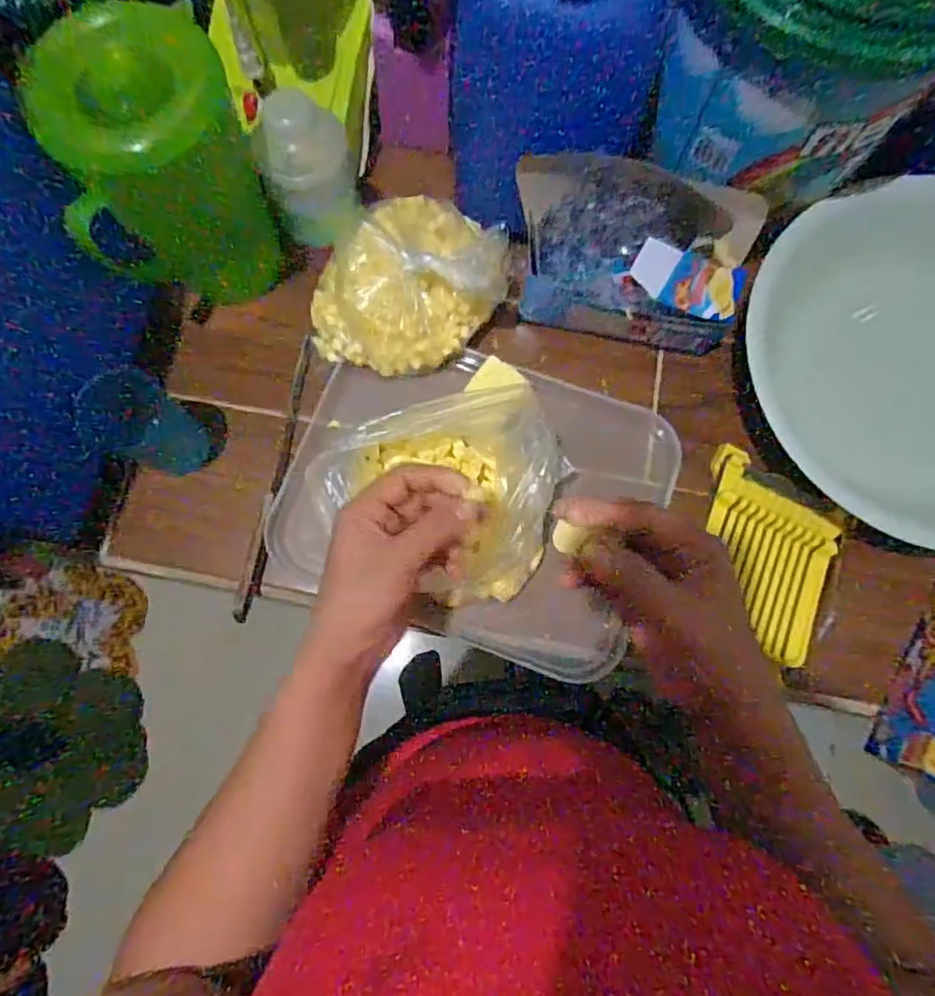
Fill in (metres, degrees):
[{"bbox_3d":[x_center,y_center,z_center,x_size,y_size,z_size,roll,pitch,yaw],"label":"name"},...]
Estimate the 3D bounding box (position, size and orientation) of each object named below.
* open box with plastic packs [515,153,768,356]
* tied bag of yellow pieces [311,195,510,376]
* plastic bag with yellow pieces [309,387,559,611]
[{"bbox_3d":[0.134,-0.193,0.496,0.195,0.121,0.102,9,78,2],"label":"open box with plastic packs"},{"bbox_3d":[-0.048,-0.187,0.500,0.136,0.078,0.171,32,80,7],"label":"tied bag of yellow pieces"},{"bbox_3d":[-0.023,0.004,0.445,0.178,0.075,0.145,-7,78,-1],"label":"plastic bag with yellow pieces"}]

